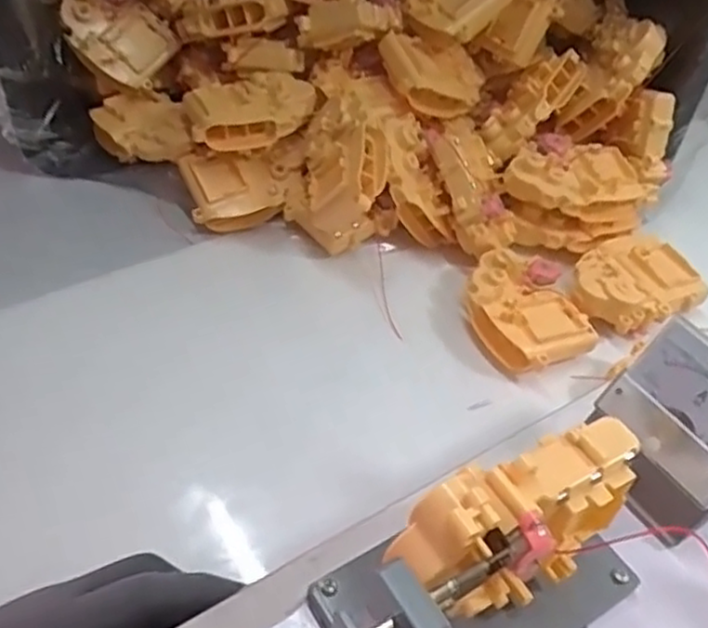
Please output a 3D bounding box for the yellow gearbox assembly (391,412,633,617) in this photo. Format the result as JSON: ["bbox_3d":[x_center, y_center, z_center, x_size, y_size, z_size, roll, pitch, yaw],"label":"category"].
[{"bbox_3d":[0.059,0.087,0.267,0.094,0.087,0.034,-24,50,-26],"label":"yellow gearbox assembly"}]

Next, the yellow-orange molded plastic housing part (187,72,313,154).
[{"bbox_3d":[-0.077,-0.154,0.540,0.094,0.034,0.058,-17,48,-21],"label":"yellow-orange molded plastic housing part"}]

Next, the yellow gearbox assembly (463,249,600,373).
[{"bbox_3d":[0.113,-0.002,0.481,0.067,0.033,0.087,-15,47,-18],"label":"yellow gearbox assembly"}]

